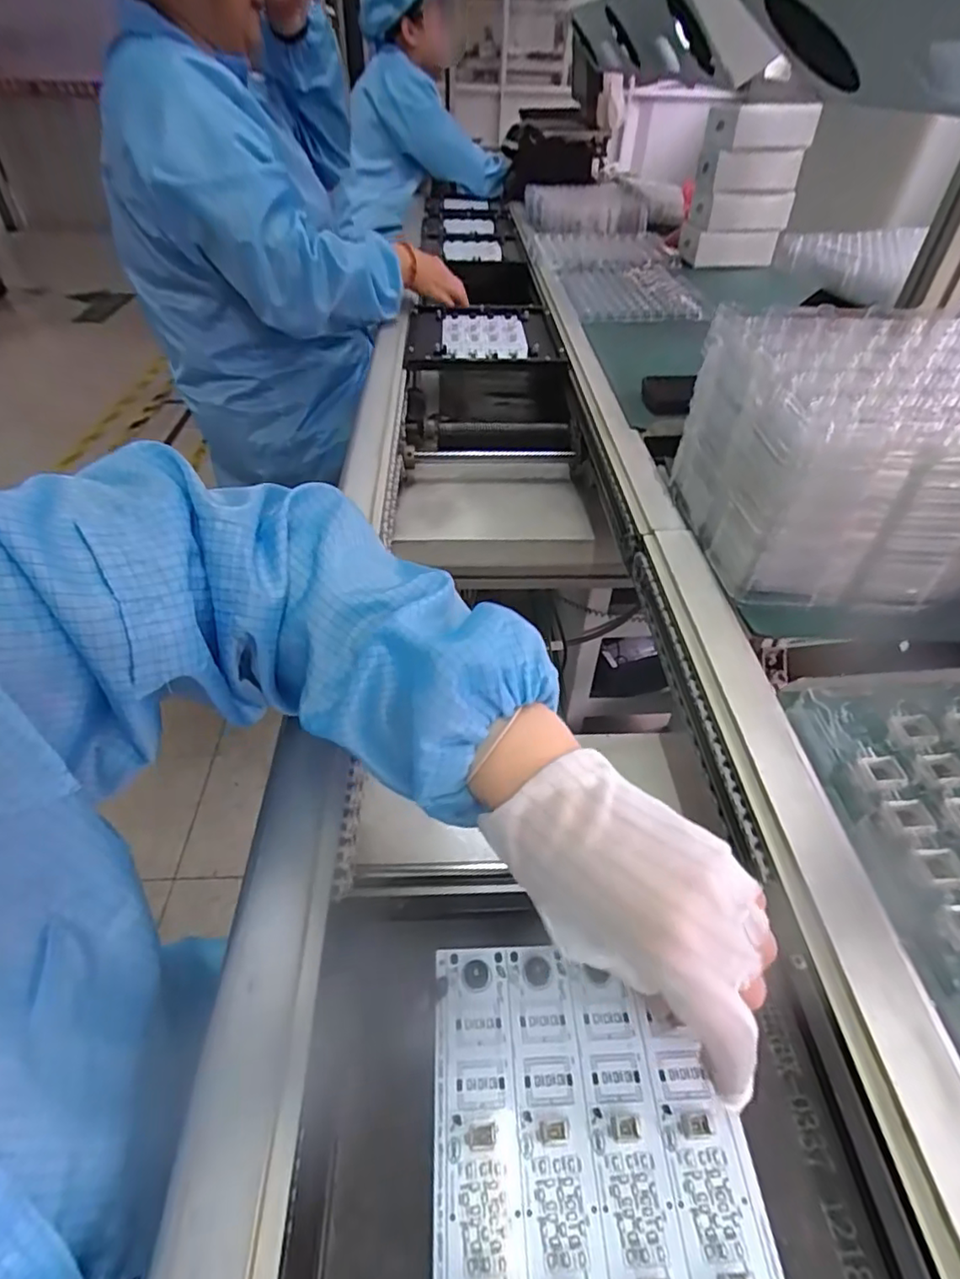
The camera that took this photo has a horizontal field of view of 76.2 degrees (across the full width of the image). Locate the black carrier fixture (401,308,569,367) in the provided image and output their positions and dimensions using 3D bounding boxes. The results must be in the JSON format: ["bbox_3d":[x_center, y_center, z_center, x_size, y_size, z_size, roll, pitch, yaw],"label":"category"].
[{"bbox_3d":[0.006,-0.491,0.976,0.235,0.036,0.253,-1,44,-3],"label":"black carrier fixture"}]

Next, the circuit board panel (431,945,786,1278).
[{"bbox_3d":[0.047,0.229,0.234,0.128,0.004,0.205,-1,44,-2],"label":"circuit board panel"}]

